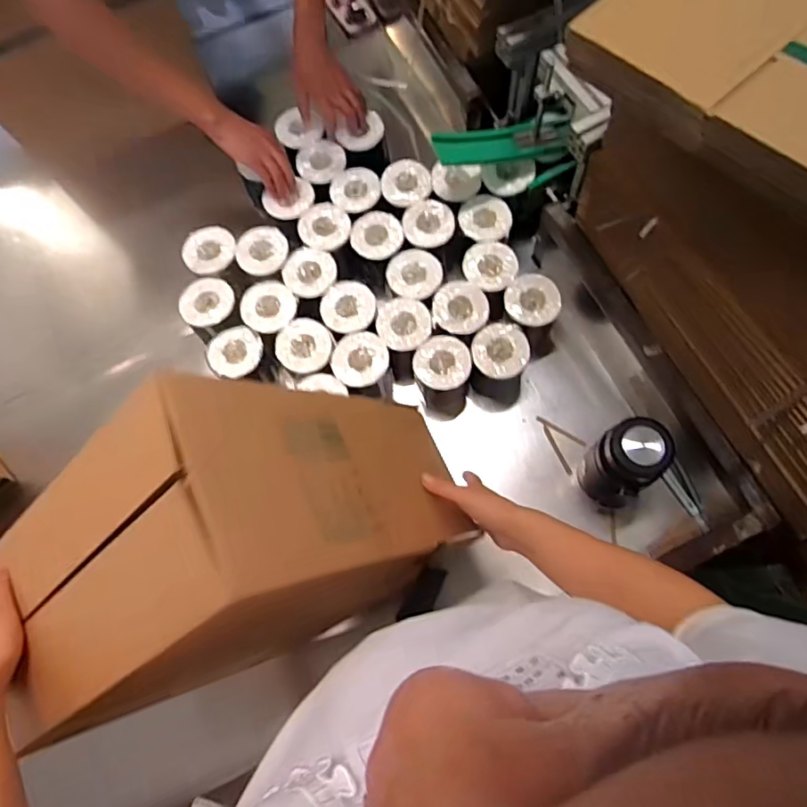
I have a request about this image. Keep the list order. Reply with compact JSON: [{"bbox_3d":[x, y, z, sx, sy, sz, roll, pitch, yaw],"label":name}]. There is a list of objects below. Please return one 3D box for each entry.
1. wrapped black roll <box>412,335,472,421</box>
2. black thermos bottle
[{"bbox_3d":[0.068,-0.043,1.028,0.092,0.161,0.097,-1,72,2],"label":"wrapped black roll"},{"bbox_3d":[0.342,0.093,0.909,0.088,0.208,0.097,-37,75,-9],"label":"black thermos bottle"}]

